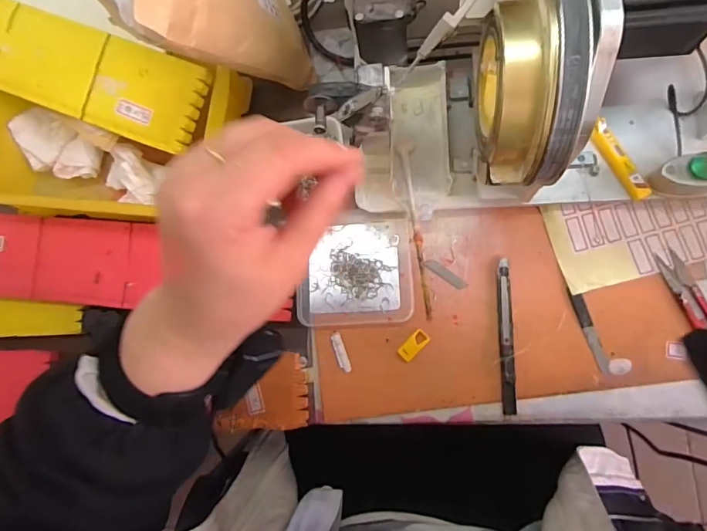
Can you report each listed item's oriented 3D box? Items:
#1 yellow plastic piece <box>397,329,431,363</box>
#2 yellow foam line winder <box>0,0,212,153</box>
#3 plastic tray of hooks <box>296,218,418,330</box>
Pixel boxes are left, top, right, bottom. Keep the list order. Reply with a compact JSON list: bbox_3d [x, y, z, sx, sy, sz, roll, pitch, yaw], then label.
[{"bbox_3d":[0.054,0.071,0.392,0.031,0.004,0.015,-43,85,-14],"label":"yellow plastic piece"},{"bbox_3d":[-0.305,-0.199,0.411,0.358,0.024,0.080,20,88,7],"label":"yellow foam line winder"},{"bbox_3d":[0.002,0.006,0.416,0.105,0.011,0.099,-2,79,6],"label":"plastic tray of hooks"}]

